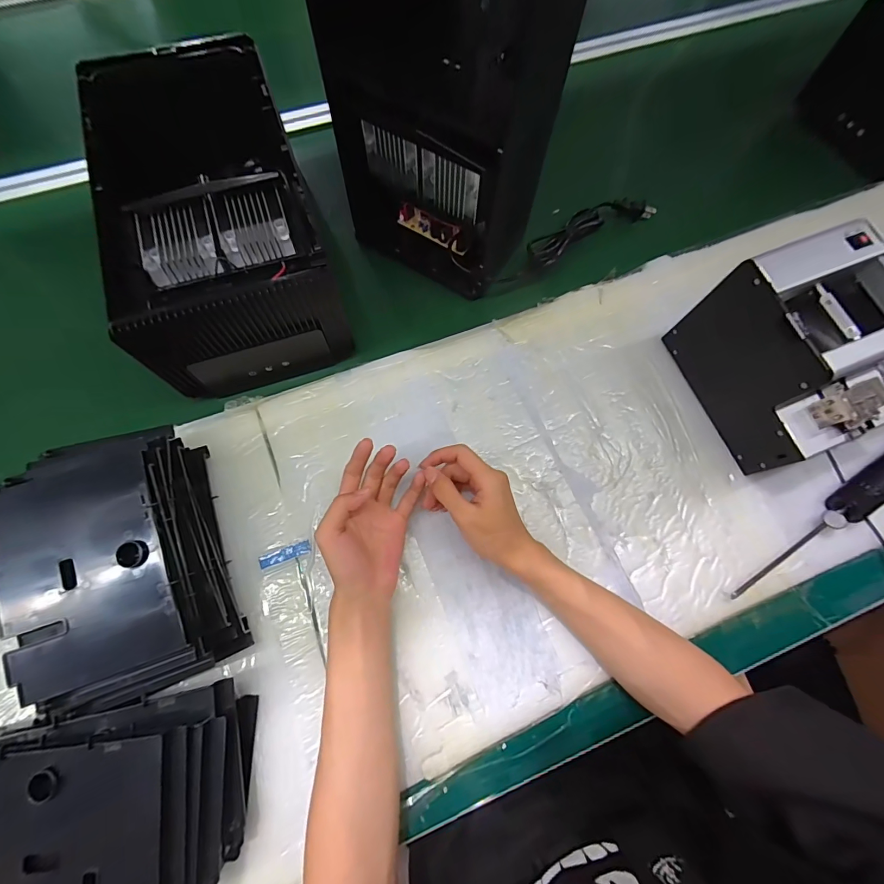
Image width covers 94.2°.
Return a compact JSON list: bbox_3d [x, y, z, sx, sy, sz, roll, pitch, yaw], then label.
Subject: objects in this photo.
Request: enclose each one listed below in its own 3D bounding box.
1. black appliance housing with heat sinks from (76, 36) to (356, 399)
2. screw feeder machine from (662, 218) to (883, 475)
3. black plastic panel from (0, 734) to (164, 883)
[{"bbox_3d":[-0.240,-0.250,0.454,0.191,0.126,0.355,-17,72,-7],"label":"black appliance housing with heat sinks"},{"bbox_3d":[0.349,-0.082,0.407,0.124,0.146,0.176,-19,73,-8],"label":"screw feeder machine"},{"bbox_3d":[-0.284,0.285,0.291,0.170,0.013,0.122,-8,79,0],"label":"black plastic panel"}]

